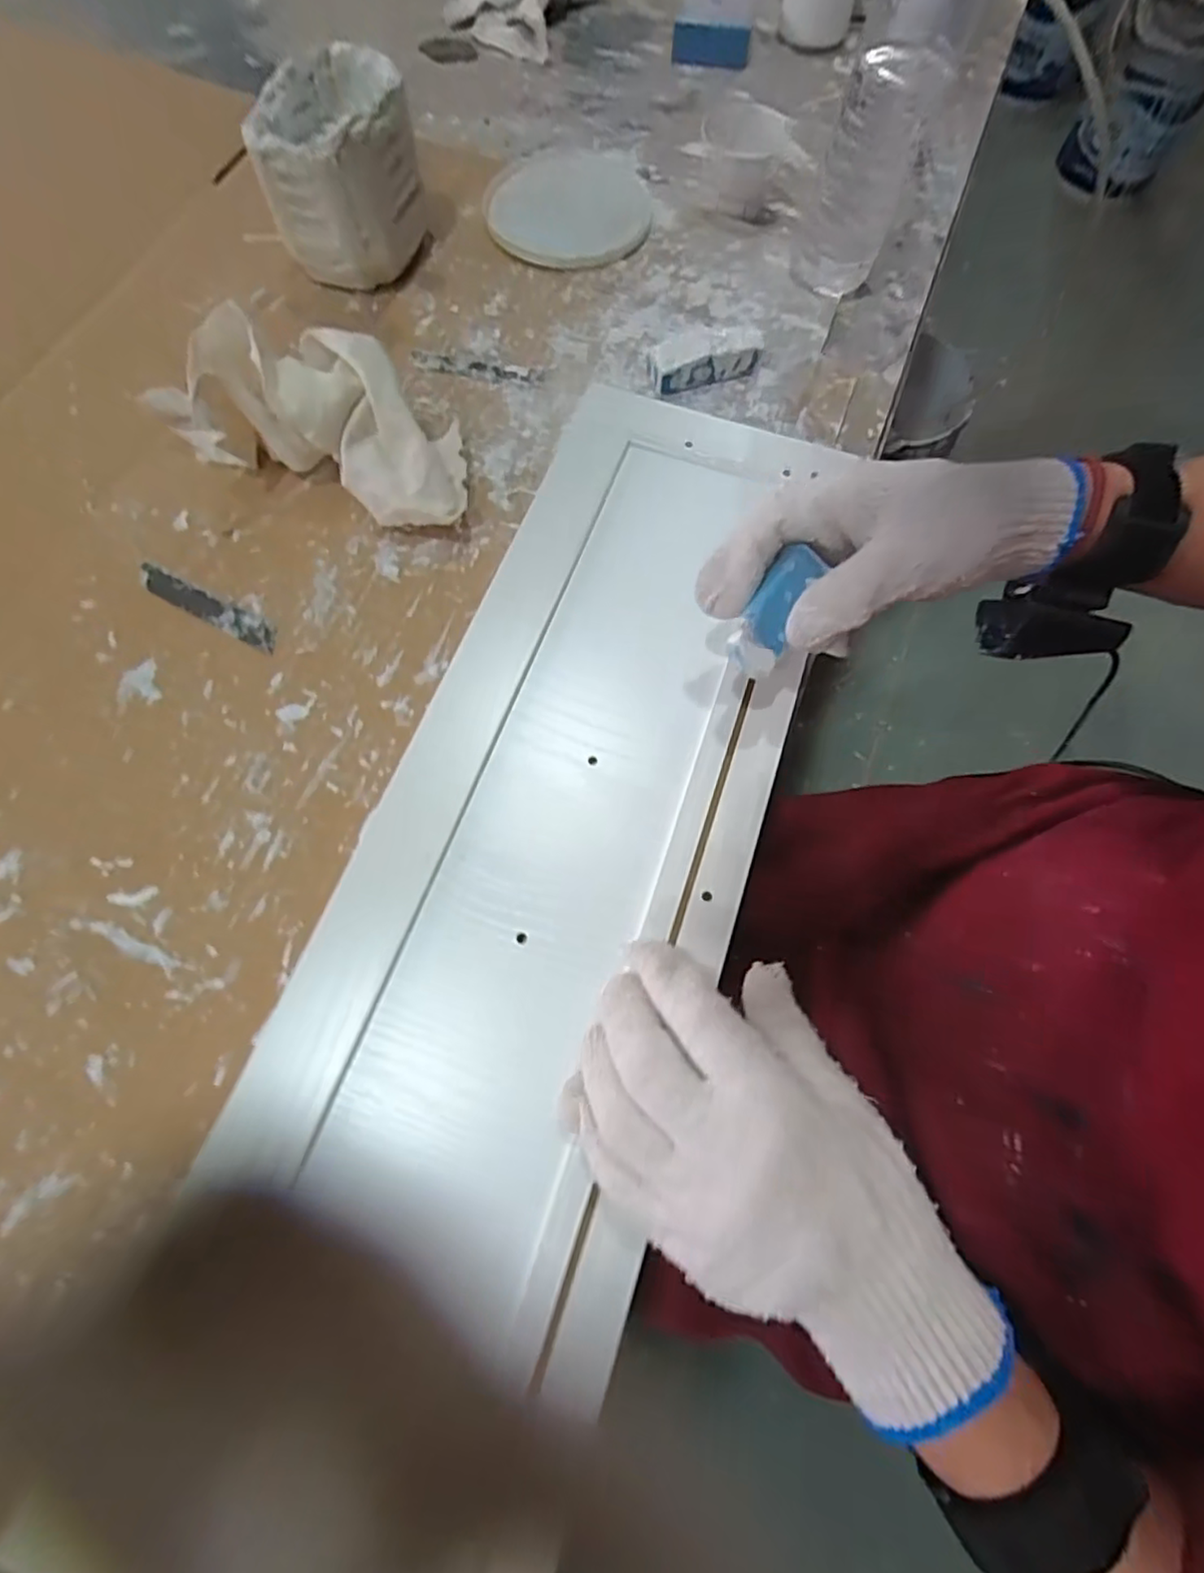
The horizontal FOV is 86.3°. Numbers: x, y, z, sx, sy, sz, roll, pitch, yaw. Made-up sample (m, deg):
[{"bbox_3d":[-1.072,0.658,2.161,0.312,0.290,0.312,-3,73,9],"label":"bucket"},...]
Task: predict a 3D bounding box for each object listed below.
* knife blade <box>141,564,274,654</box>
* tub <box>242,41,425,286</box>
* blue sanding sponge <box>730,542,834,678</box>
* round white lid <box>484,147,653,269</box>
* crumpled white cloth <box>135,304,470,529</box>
[{"bbox_3d":[-0.222,-0.102,0.361,0.094,0.004,0.016,27,70,9],"label":"knife blade"},{"bbox_3d":[-0.172,-0.407,0.432,0.098,0.088,0.117,-12,69,-7],"label":"tub"},{"bbox_3d":[0.078,-0.080,0.291,0.022,0.013,0.059,29,95,10],"label":"blue sanding sponge"},{"bbox_3d":[-0.026,-0.446,0.488,0.120,0.009,0.142,-3,68,-3],"label":"round white lid"},{"bbox_3d":[-0.168,-0.215,0.371,0.196,0.074,0.065,20,69,6],"label":"crumpled white cloth"}]

